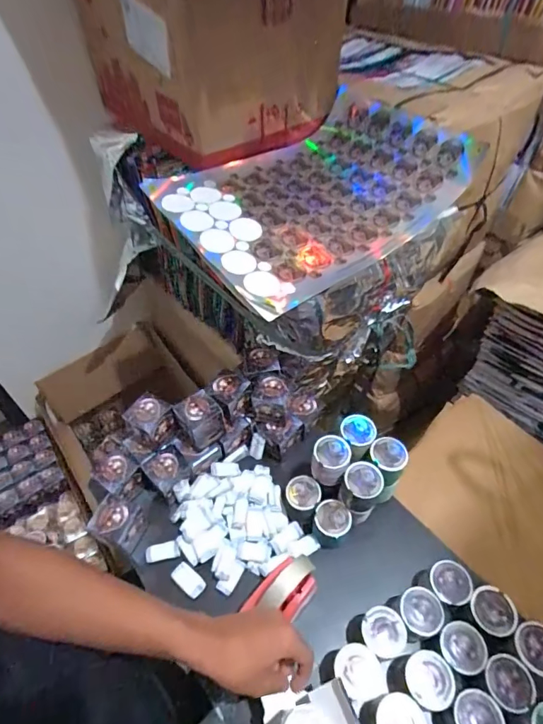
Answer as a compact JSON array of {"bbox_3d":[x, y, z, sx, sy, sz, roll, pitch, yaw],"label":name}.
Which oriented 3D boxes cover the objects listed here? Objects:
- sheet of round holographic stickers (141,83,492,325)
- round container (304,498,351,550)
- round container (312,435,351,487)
[{"bbox_3d":[0.072,-0.283,0.665,0.451,0.069,0.319,-34,67,-21],"label":"sheet of round holographic stickers"},{"bbox_3d":[0.090,0.261,0.650,0.062,0.074,0.053,-20,52,-16],"label":"round container"},{"bbox_3d":[0.093,0.158,0.648,0.053,0.070,0.062,14,50,12],"label":"round container"}]

